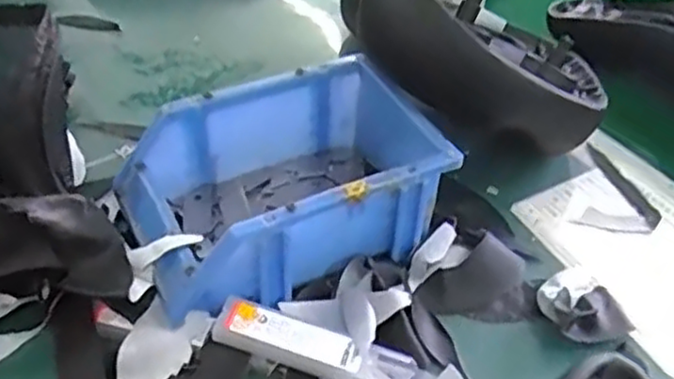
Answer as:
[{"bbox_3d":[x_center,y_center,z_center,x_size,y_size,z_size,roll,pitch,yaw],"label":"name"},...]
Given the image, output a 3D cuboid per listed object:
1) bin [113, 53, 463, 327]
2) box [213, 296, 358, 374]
[{"bbox_3d":[-0.033,-0.002,0.440,0.176,0.074,0.120,-17,48,-21],"label":"bin"},{"bbox_3d":[-0.026,0.079,0.390,0.079,0.014,0.024,13,44,9],"label":"box"}]

